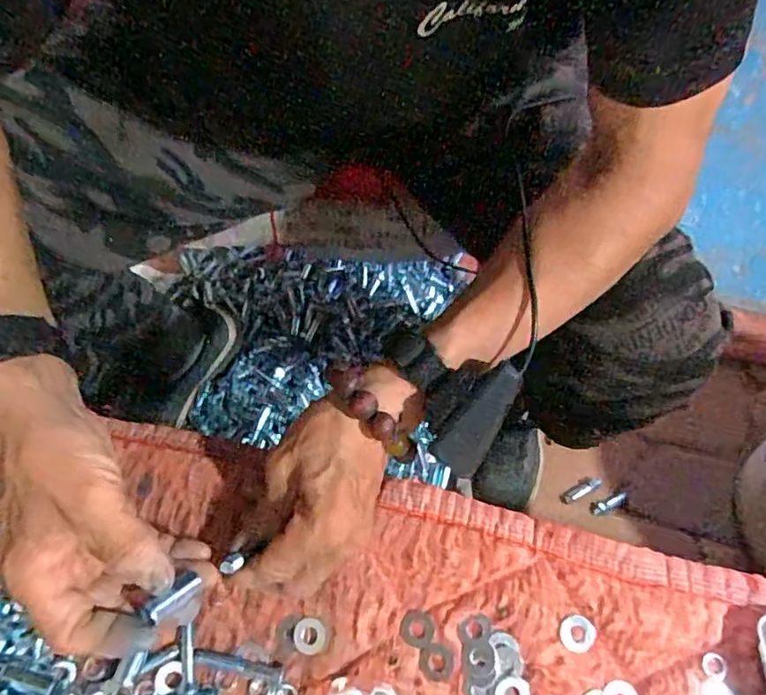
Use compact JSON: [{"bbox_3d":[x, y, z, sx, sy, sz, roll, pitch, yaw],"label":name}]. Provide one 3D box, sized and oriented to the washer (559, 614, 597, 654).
[{"bbox_3d":[0.125,0.184,0.386,0.022,0.004,0.023,16,72,5],"label":"washer"}]

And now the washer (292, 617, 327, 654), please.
[{"bbox_3d":[-0.048,0.187,0.391,0.021,0.004,0.022,0,71,0],"label":"washer"}]

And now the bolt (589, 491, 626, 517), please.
[{"bbox_3d":[0.326,0.226,0.872,0.056,0.014,0.019,-26,72,-9],"label":"bolt"}]

